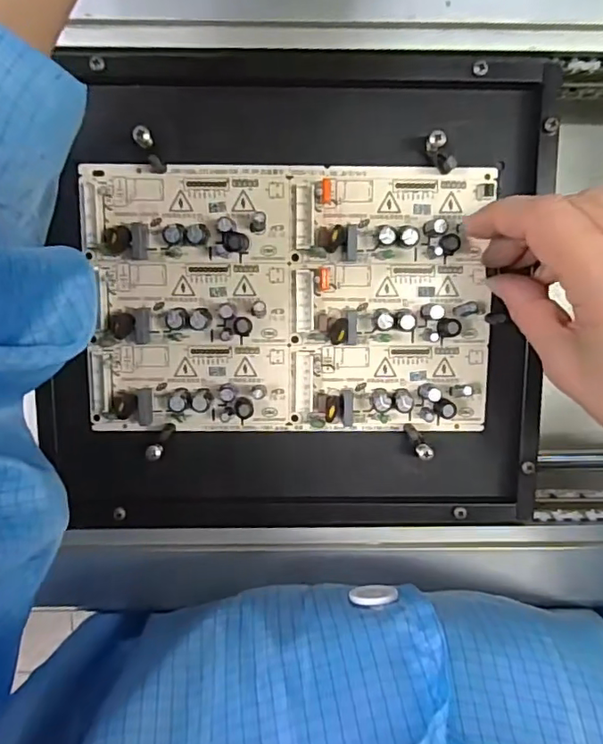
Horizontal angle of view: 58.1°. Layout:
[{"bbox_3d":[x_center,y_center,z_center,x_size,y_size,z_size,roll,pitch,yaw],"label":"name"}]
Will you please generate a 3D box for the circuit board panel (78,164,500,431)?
[{"bbox_3d":[-0.005,-0.036,0.279,0.205,0.015,0.135,0,99,0],"label":"circuit board panel"}]

